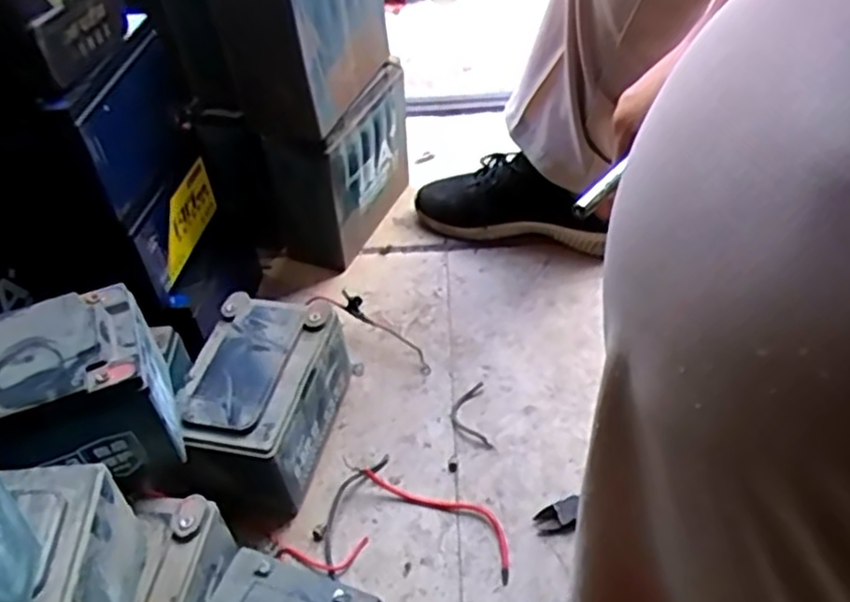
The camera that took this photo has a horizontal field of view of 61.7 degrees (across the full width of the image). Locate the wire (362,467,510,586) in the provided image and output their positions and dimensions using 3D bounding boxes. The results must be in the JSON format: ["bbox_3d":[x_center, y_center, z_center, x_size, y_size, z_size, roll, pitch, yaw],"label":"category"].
[{"bbox_3d":[0.016,0.163,0.562,0.143,0.011,0.038,29,60,30],"label":"wire"}]

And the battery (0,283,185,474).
[{"bbox_3d":[-0.252,0.072,0.481,0.152,0.110,0.107,-21,47,-15],"label":"battery"}]

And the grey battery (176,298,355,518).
[{"bbox_3d":[-0.133,0.087,0.595,0.097,0.104,0.145,8,47,15],"label":"grey battery"}]

